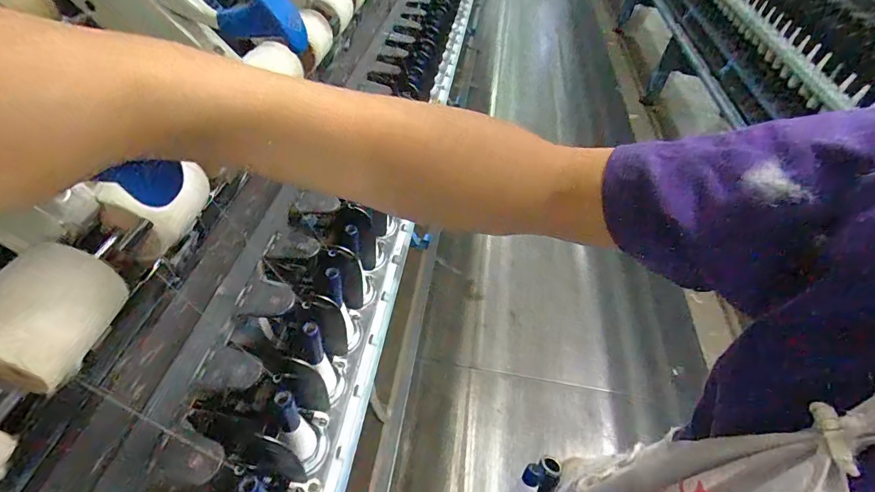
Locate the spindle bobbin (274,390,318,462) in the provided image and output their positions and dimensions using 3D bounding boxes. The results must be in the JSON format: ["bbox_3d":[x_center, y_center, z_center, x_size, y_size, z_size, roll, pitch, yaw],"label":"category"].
[{"bbox_3d":[-0.134,0.174,0.424,0.024,0.096,0.032,-19,52,-24],"label":"spindle bobbin"}]

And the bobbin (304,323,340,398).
[{"bbox_3d":[-0.124,0.123,0.478,0.026,0.128,0.035,-11,49,-18],"label":"bobbin"}]

